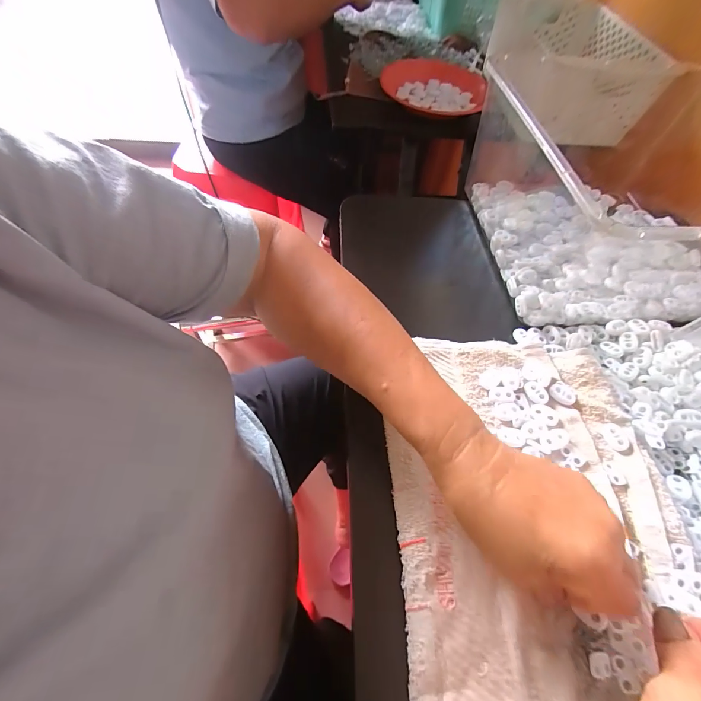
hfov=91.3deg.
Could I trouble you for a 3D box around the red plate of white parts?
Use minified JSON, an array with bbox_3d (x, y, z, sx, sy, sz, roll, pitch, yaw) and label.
[{"bbox_3d":[0.142,-0.478,0.615,0.174,0.023,0.195,3,58,-3],"label":"red plate of white parts"}]

